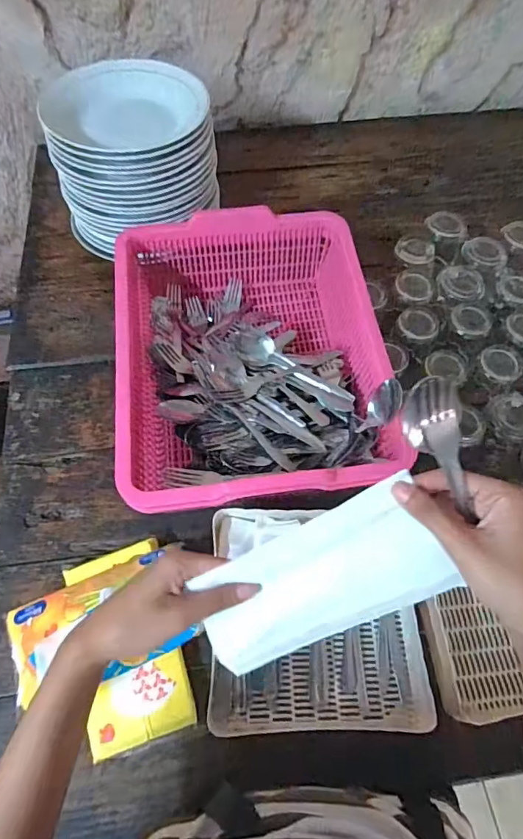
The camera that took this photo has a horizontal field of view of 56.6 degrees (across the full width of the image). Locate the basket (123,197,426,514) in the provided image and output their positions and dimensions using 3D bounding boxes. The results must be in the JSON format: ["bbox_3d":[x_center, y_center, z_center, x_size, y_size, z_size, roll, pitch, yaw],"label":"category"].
[{"bbox_3d":[-0.016,-0.073,0.619,0.302,0.125,0.390,-7,63,-4],"label":"basket"}]

